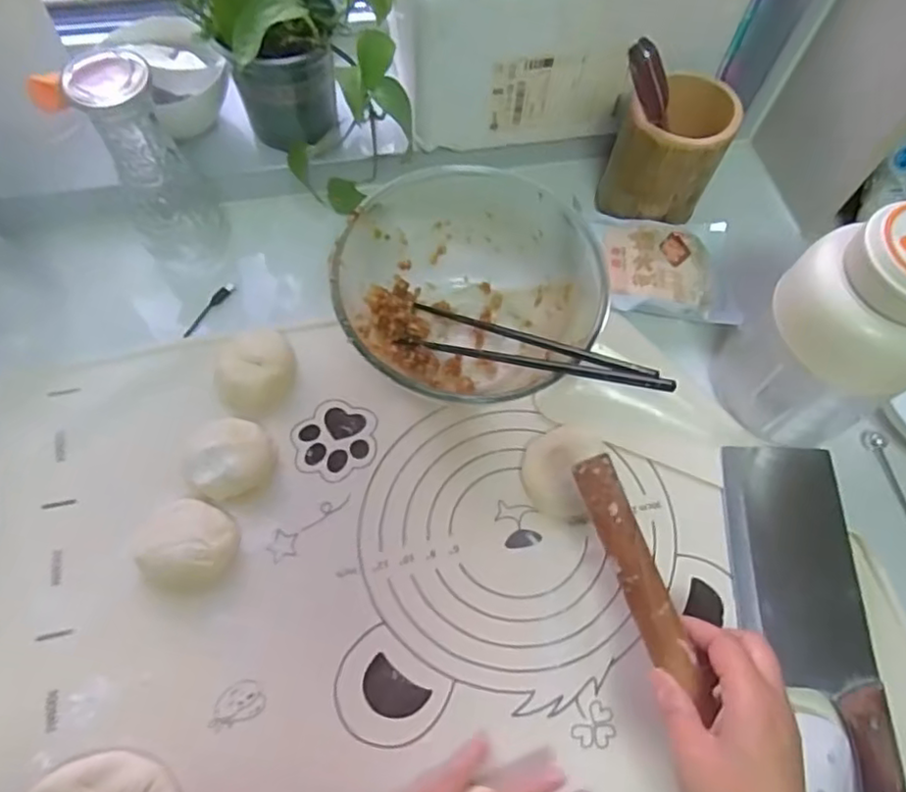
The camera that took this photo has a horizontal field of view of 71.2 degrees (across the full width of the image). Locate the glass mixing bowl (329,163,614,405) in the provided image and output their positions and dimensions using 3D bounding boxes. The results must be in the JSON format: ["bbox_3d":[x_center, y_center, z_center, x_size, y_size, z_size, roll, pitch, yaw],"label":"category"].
[{"bbox_3d":[0.003,-0.089,0.514,0.190,0.099,0.171,-15,67,-9],"label":"glass mixing bowl"}]

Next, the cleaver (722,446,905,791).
[{"bbox_3d":[0.253,0.171,0.445,0.089,0.026,0.292,2,65,-1],"label":"cleaver"}]

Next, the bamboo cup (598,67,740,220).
[{"bbox_3d":[0.187,-0.213,0.562,0.087,0.108,0.080,1,65,-2],"label":"bamboo cup"}]

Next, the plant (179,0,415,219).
[{"bbox_3d":[-0.140,-0.296,0.506,0.194,0.186,0.212,-1,65,-5],"label":"plant"}]

